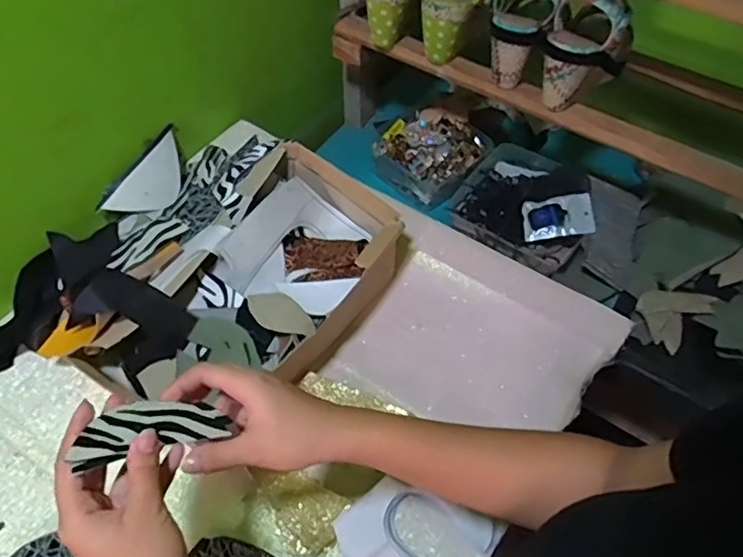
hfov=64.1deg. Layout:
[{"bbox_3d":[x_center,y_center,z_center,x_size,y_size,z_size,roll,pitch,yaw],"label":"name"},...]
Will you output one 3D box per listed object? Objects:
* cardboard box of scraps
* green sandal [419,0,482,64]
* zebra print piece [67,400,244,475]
[{"bbox_3d":[-0.131,0.014,0.656,0.203,0.088,0.349,30,59,19],"label":"cardboard box of scraps"},{"bbox_3d":[0.108,-0.349,0.754,0.087,0.132,0.074,10,55,6],"label":"green sandal"},{"bbox_3d":[-0.147,0.099,0.402,0.102,0.007,0.039,-2,48,-41],"label":"zebra print piece"}]

